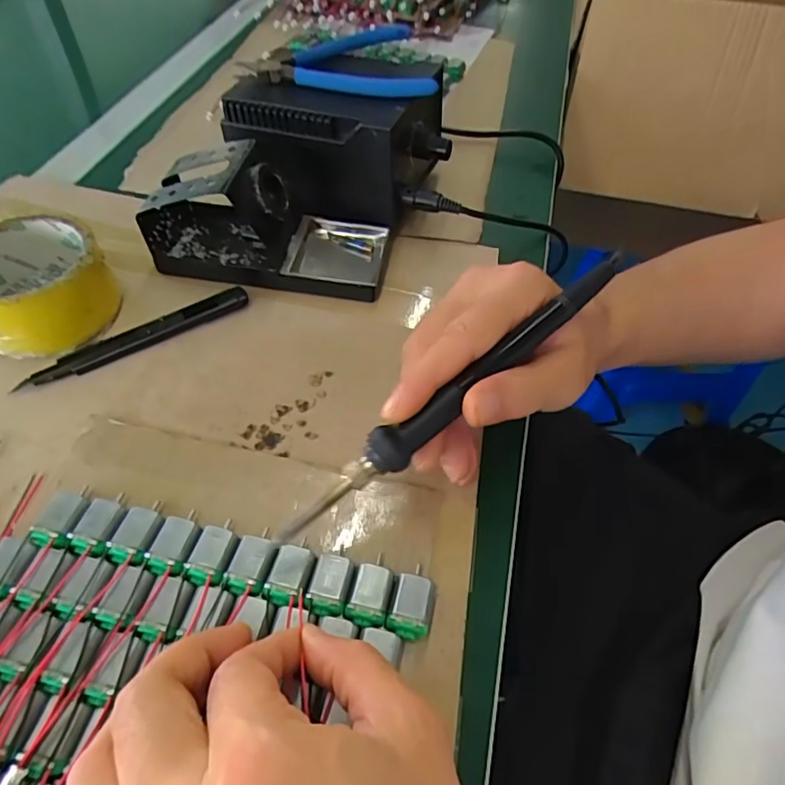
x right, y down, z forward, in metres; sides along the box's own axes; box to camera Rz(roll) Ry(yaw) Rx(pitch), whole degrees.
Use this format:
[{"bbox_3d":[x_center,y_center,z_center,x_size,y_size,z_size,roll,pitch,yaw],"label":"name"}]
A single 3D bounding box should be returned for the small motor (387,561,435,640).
[{"bbox_3d":[0.010,0.098,0.252,0.018,0.016,0.035,12,54,6],"label":"small motor"}]

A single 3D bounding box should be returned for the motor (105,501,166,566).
[{"bbox_3d":[-0.124,0.069,0.265,0.020,0.015,0.034,17,54,9],"label":"motor"}]

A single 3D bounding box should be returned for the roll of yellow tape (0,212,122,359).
[{"bbox_3d":[-0.228,-0.069,0.341,0.087,0.044,0.081,2,53,-2],"label":"roll of yellow tape"}]

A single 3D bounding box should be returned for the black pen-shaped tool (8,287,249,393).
[{"bbox_3d":[-0.162,-0.035,0.345,0.143,0.009,0.018,-25,59,-20],"label":"black pen-shaped tool"}]

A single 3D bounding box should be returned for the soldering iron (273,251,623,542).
[{"bbox_3d":[0.029,-0.001,0.242,0.200,0.015,0.018,-39,62,-5],"label":"soldering iron"}]

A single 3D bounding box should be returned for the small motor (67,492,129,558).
[{"bbox_3d":[-0.142,0.065,0.267,0.019,0.014,0.034,8,53,3],"label":"small motor"}]

